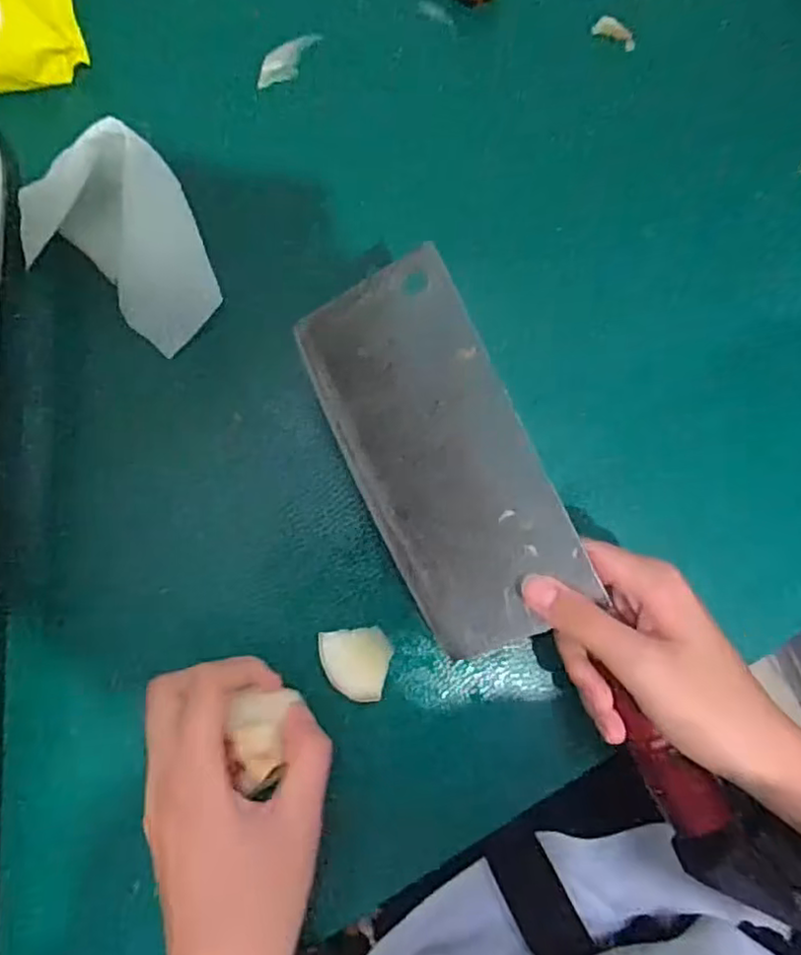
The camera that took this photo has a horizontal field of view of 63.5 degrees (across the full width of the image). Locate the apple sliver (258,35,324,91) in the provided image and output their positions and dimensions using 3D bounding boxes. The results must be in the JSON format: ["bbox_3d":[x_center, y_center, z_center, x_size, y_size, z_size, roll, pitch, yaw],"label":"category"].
[{"bbox_3d":[-0.062,-0.230,0.355,0.016,0.007,0.042,38,84,1],"label":"apple sliver"}]

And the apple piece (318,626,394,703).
[{"bbox_3d":[-0.022,0.094,0.329,0.035,0.023,0.034,-2,85,-3],"label":"apple piece"}]

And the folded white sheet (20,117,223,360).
[{"bbox_3d":[-0.138,-0.119,0.323,0.076,0.045,0.101,-40,88,-6],"label":"folded white sheet"}]

